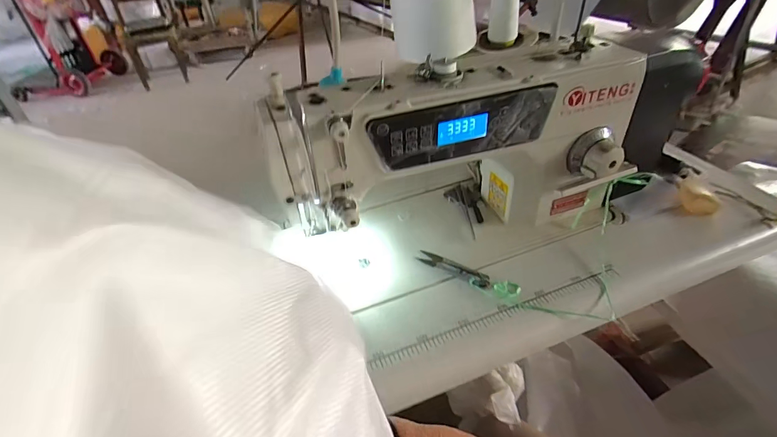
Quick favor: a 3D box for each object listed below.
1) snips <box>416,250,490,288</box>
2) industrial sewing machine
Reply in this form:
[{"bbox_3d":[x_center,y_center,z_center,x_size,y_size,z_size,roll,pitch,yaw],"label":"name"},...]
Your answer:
[{"bbox_3d":[0.079,0.061,0.488,0.093,0.009,0.018,22,46,30],"label":"snips"},{"bbox_3d":[0.112,-0.086,0.487,0.479,0.226,0.166,-14,39,-10],"label":"industrial sewing machine"}]

